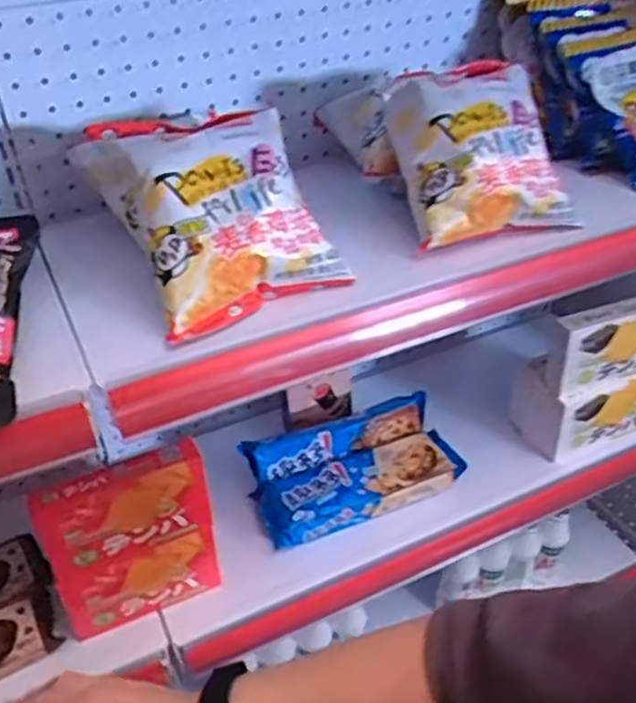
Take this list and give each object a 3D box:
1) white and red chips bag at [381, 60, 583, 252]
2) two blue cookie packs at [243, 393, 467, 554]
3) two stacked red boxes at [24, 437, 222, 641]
[{"bbox_3d":[0.139,-0.177,0.615,0.138,0.046,0.154,-13,77,-6],"label":"white and red chips bag"},{"bbox_3d":[0.039,0.127,0.806,0.222,0.044,0.123,-14,40,-15],"label":"two blue cookie packs"},{"bbox_3d":[-0.170,0.174,0.659,0.146,0.175,0.035,-18,41,-19],"label":"two stacked red boxes"}]

